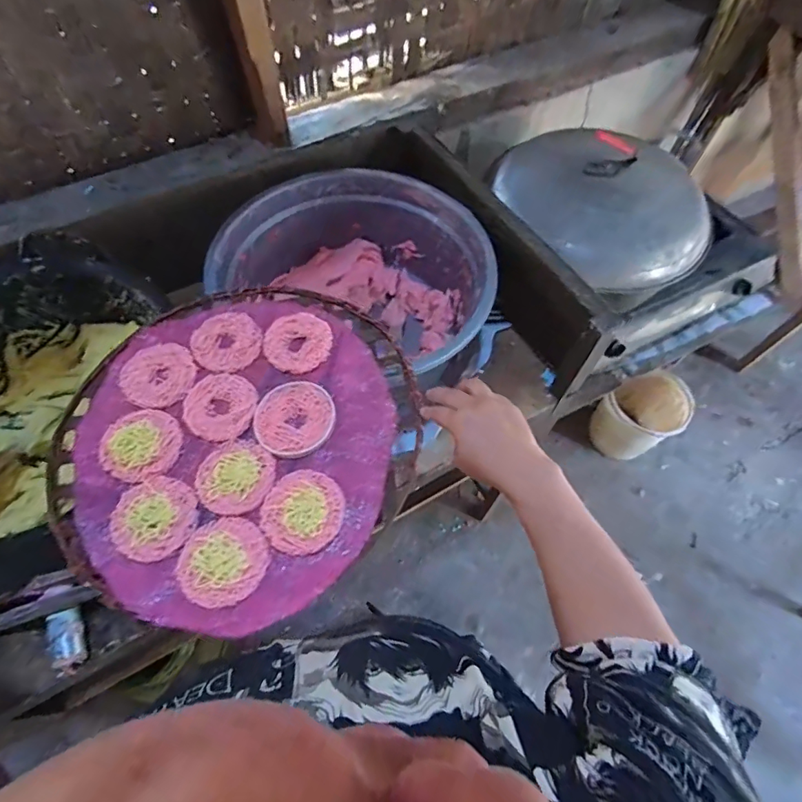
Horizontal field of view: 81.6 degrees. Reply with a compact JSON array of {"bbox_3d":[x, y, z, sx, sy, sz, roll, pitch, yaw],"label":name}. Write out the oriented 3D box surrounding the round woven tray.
[{"bbox_3d":[-0.167,0.025,0.506,0.364,0.024,0.368,1,63,-1],"label":"round woven tray"}]

